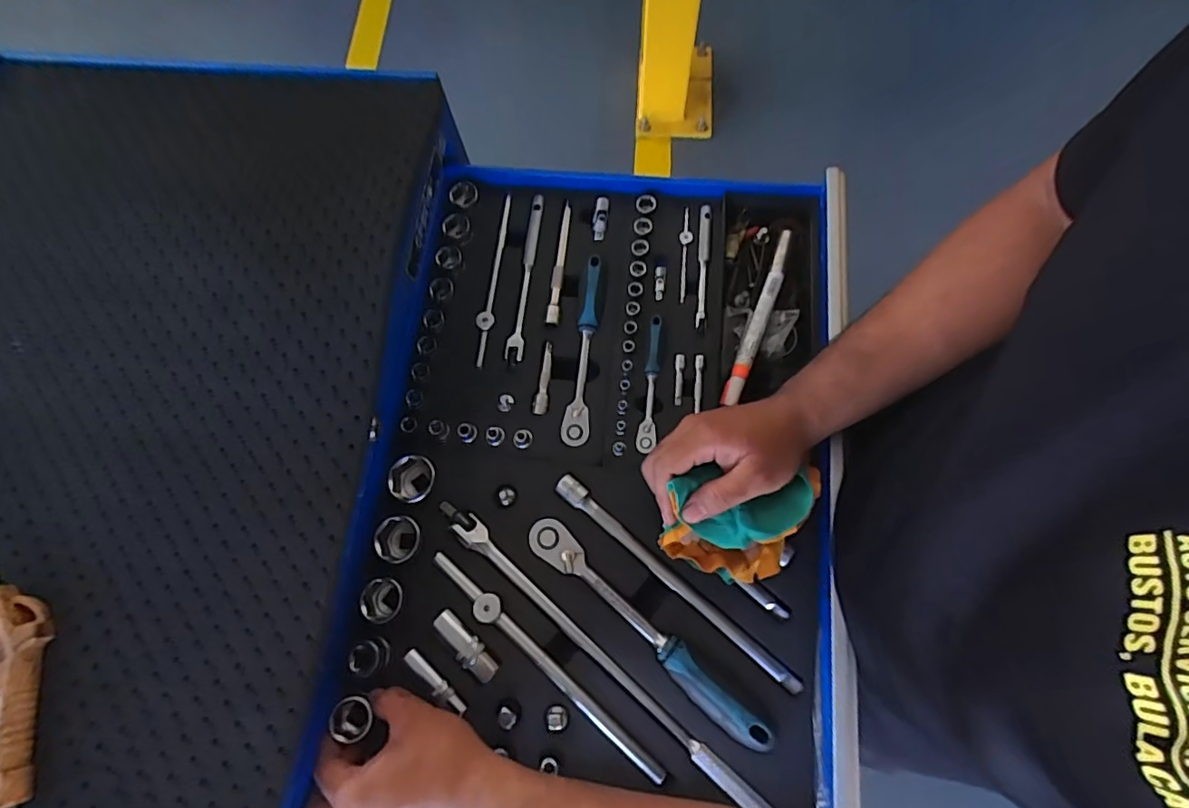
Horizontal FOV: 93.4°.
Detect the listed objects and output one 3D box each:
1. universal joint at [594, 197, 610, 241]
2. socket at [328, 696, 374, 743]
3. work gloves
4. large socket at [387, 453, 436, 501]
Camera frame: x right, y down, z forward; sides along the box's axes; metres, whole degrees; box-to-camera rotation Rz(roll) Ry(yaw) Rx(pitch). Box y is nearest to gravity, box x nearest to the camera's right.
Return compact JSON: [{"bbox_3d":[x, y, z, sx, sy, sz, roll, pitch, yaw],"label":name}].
[{"bbox_3d":[0.006,-0.189,0.571,0.014,0.011,0.044,6,73,4],"label":"universal joint"},{"bbox_3d":[-0.183,0.239,0.430,0.029,0.025,0.029,25,74,9],"label":"socket"},{"bbox_3d":[0.118,0.095,0.435,0.126,0.067,0.080,-3,71,0],"label":"work gloves"},{"bbox_3d":[-0.159,0.066,0.494,0.035,0.036,0.039,-22,74,-5],"label":"large socket"}]

